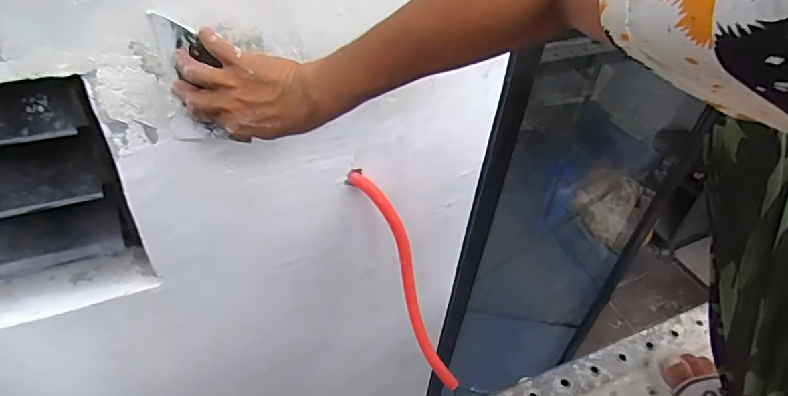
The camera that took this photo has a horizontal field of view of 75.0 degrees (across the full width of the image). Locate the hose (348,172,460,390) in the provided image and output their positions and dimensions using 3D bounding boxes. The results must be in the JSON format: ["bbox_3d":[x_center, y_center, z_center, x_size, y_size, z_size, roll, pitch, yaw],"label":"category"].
[{"bbox_3d":[0.027,0.145,0.842,0.045,0.436,0.051,6,34,43],"label":"hose"}]

